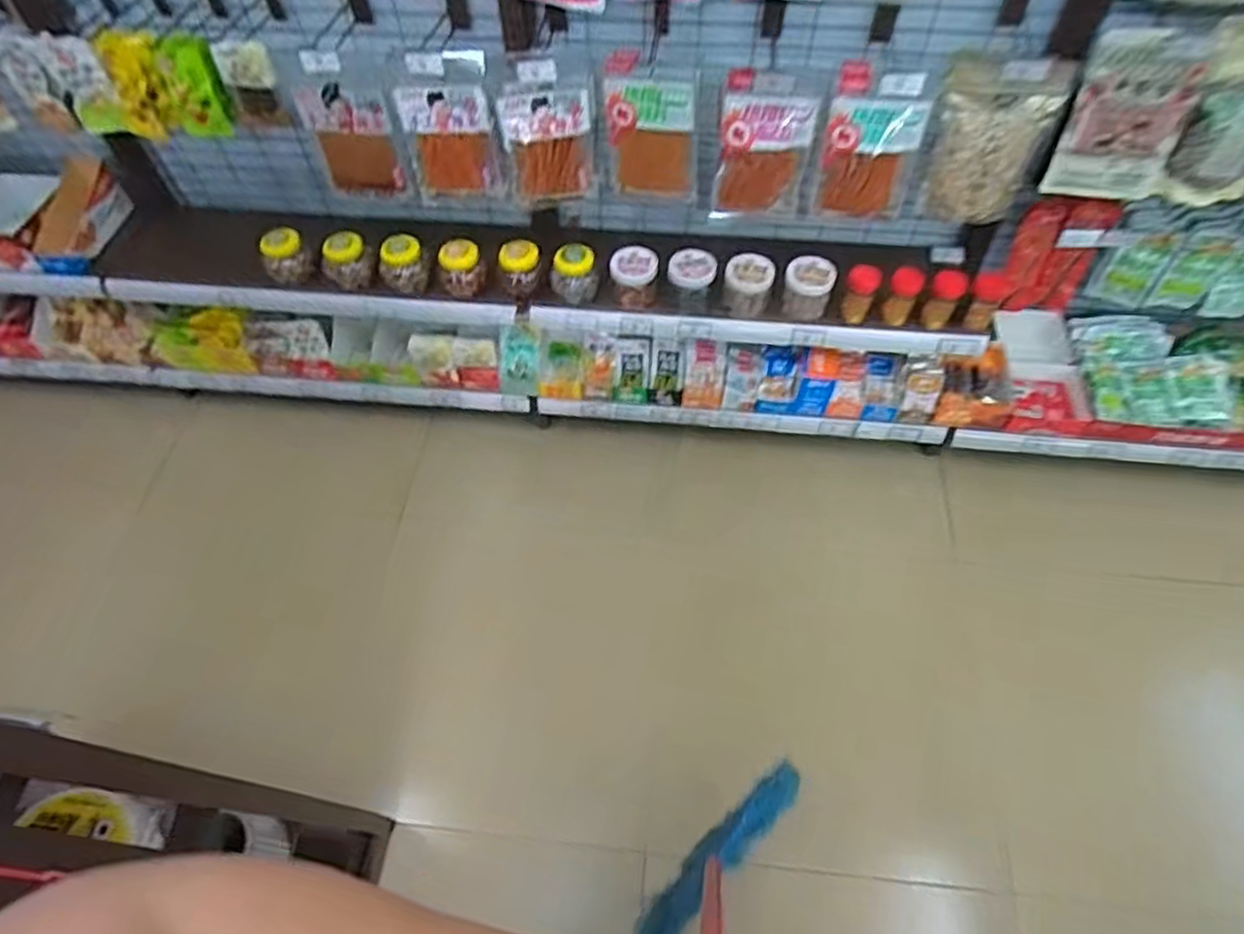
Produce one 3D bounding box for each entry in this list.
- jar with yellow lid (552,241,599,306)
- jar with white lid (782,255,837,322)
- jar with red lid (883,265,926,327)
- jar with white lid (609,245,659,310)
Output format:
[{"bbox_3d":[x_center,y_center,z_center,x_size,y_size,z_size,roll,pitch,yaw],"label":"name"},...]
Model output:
[{"bbox_3d":[-0.090,-0.368,1.365,0.081,0.091,0.077,-1,57,1],"label":"jar with yellow lid"},{"bbox_3d":[0.356,-0.342,1.363,0.088,0.092,0.078,12,59,10],"label":"jar with white lid"},{"bbox_3d":[0.520,-0.317,1.323,0.053,0.108,0.052,-1,57,1],"label":"jar with red lid"},{"bbox_3d":[0.025,-0.370,1.377,0.090,0.085,0.094,5,58,5],"label":"jar with white lid"}]

